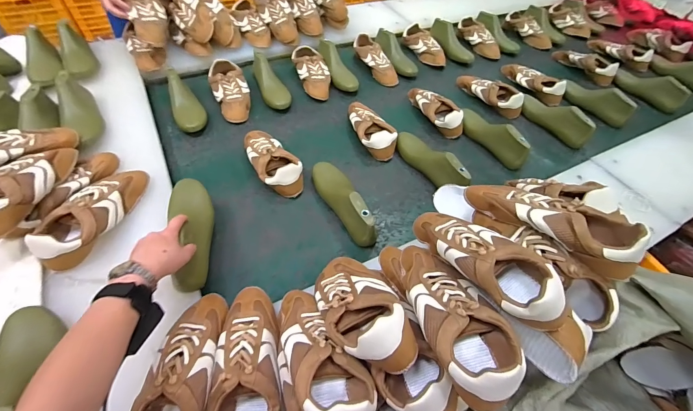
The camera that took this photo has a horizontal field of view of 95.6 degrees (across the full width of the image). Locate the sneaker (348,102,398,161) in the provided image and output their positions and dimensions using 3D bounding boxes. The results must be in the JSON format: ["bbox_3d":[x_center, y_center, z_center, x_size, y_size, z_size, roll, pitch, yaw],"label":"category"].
[{"bbox_3d":[0.066,-0.224,0.890,0.102,0.068,0.225,-18,57,-16],"label":"sneaker"}]

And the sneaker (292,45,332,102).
[{"bbox_3d":[-0.108,-0.443,1.042,0.102,0.063,0.230,-16,57,-15],"label":"sneaker"}]

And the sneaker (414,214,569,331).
[{"bbox_3d":[0.193,0.073,0.456,0.089,0.074,0.233,-28,43,-21],"label":"sneaker"}]

